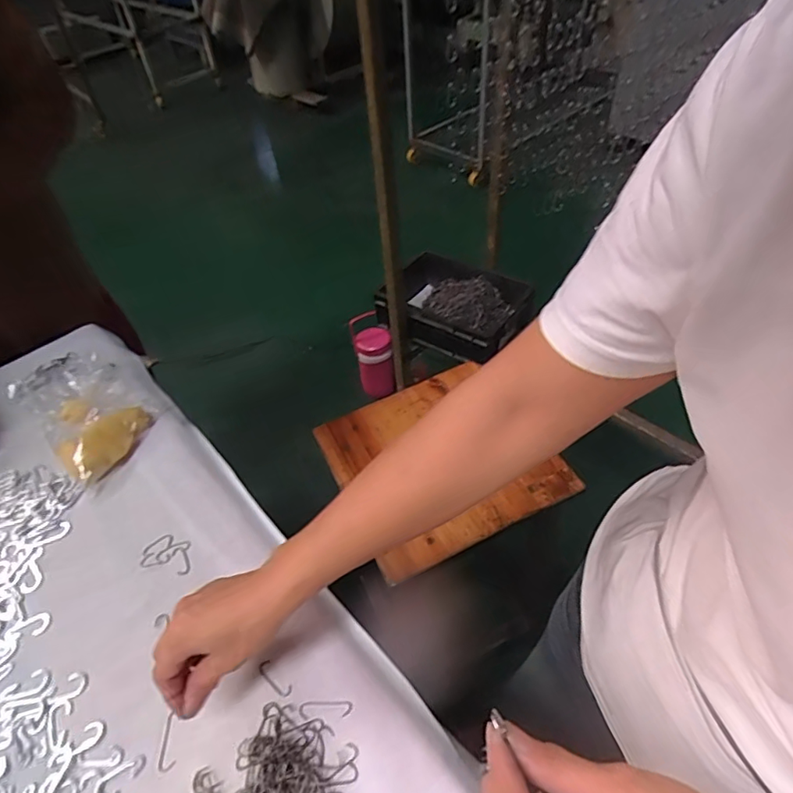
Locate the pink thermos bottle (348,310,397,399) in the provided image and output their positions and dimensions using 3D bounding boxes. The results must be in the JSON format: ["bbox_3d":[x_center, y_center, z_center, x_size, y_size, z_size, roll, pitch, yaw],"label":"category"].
[{"bbox_3d":[-0.072,-0.118,1.639,0.109,0.279,0.093,-17,49,-9],"label":"pink thermos bottle"}]

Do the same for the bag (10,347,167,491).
[{"bbox_3d":[-0.392,-0.003,0.659,0.245,0.044,0.129,32,59,30],"label":"bag"}]

